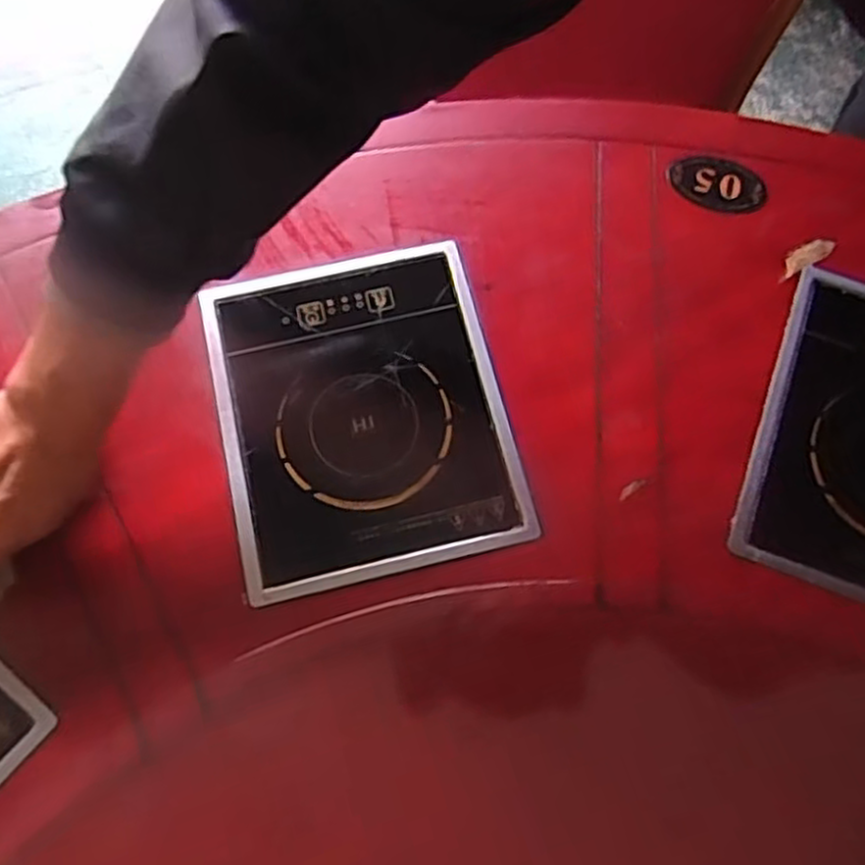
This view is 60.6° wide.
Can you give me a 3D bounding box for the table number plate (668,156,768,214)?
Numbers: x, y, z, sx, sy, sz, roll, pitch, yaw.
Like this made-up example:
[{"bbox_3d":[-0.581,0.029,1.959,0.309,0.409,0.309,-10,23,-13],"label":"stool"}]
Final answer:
[{"bbox_3d":[0.227,-0.198,0.589,0.077,0.006,0.043,16,71,6],"label":"table number plate"}]

